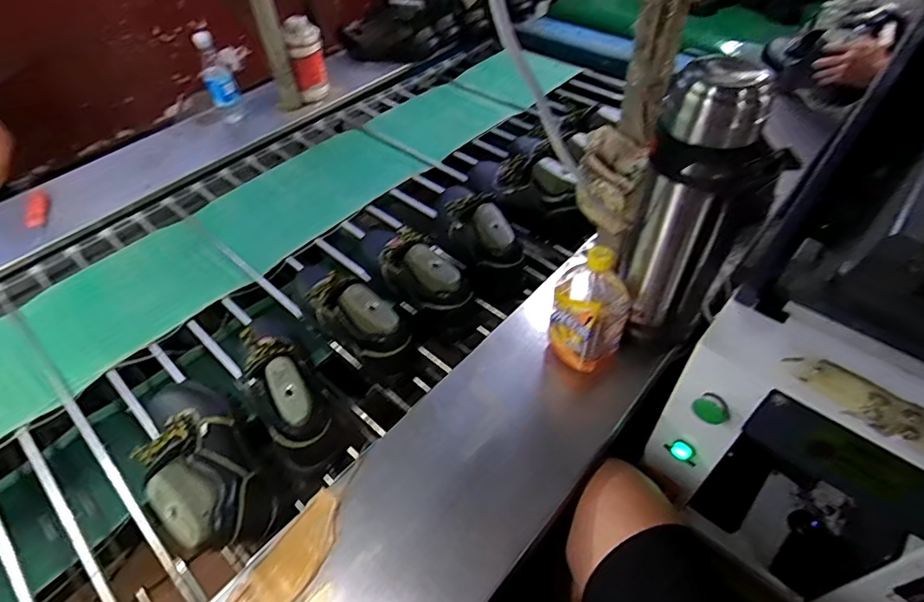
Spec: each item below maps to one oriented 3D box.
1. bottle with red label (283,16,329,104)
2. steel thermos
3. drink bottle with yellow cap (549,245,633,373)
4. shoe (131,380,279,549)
[{"bbox_3d":[-0.390,-0.601,1.271,0.064,0.182,0.080,17,53,16],"label":"bottle with red label"},{"bbox_3d":[0.288,-0.105,0.638,0.128,0.364,0.095,32,58,25],"label":"steel thermos"},{"bbox_3d":[0.181,0.004,0.707,0.103,0.186,0.099,18,54,17],"label":"drink bottle with yellow cap"},{"bbox_3d":[-0.348,0.210,0.679,0.120,0.109,0.268,-34,57,-23],"label":"shoe"}]

